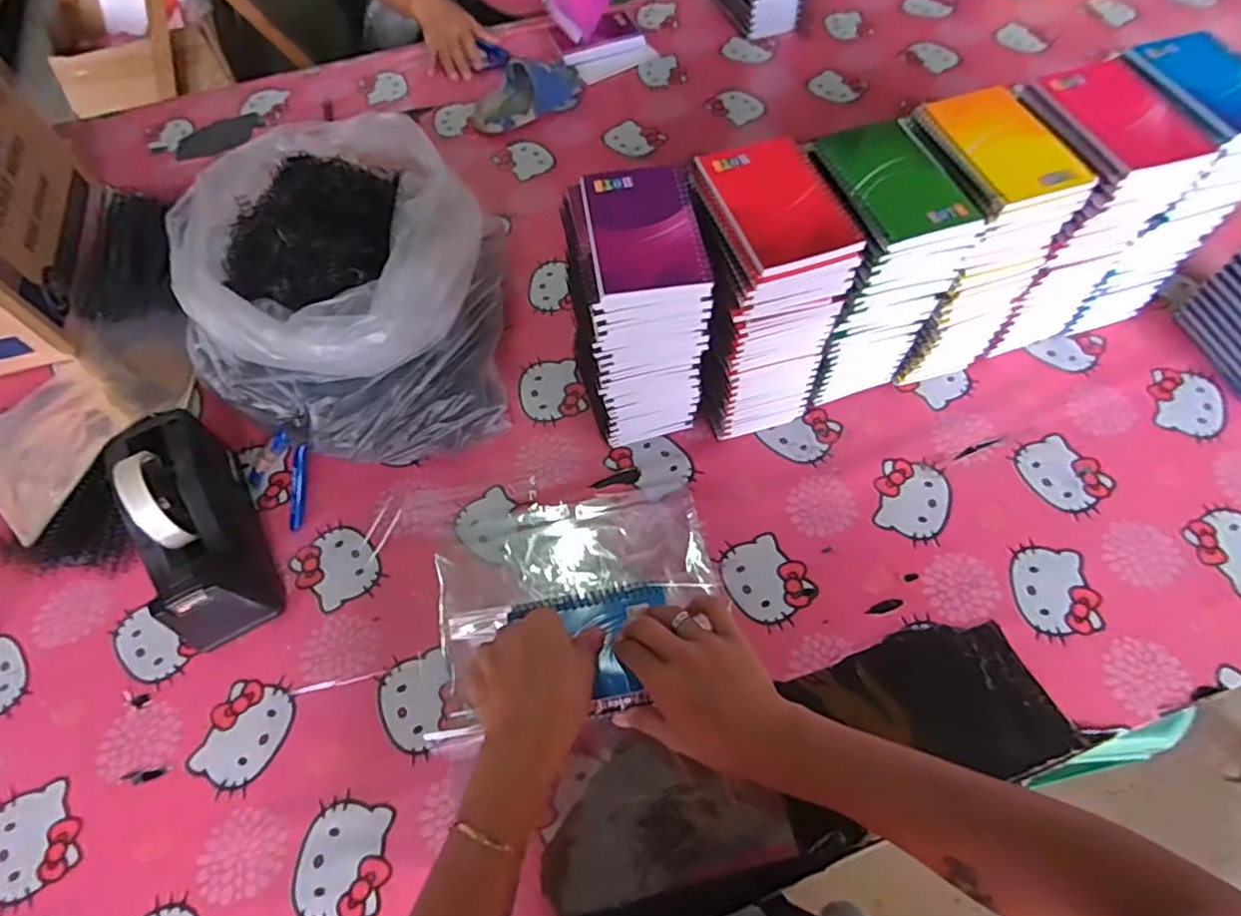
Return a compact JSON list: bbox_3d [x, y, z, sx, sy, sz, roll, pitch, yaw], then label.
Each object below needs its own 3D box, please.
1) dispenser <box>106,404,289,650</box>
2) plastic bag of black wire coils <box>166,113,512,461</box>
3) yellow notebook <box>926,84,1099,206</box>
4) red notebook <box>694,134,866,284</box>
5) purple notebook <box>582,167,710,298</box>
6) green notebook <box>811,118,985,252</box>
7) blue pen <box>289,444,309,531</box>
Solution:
[{"bbox_3d":[-0.391,0.058,0.573,0.077,0.122,0.212,-27,63,-11],"label":"dispenser"},{"bbox_3d":[-0.284,-0.198,0.662,0.292,0.199,0.385,-5,61,0],"label":"plastic bag of black wire coils"},{"bbox_3d":[0.310,-0.259,0.514,0.089,0.012,0.130,-15,62,-5],"label":"yellow notebook"},{"bbox_3d":[0.121,-0.201,0.487,0.086,0.017,0.142,-17,62,-6],"label":"red notebook"},{"bbox_3d":[0.018,-0.175,0.477,0.083,0.004,0.124,-8,61,-2],"label":"purple notebook"},{"bbox_3d":[0.219,-0.222,0.501,0.090,0.015,0.124,-16,62,-6],"label":"green notebook"},{"bbox_3d":[-0.311,0.029,0.609,0.015,0.011,0.085,13,102,10],"label":"blue pen"}]

